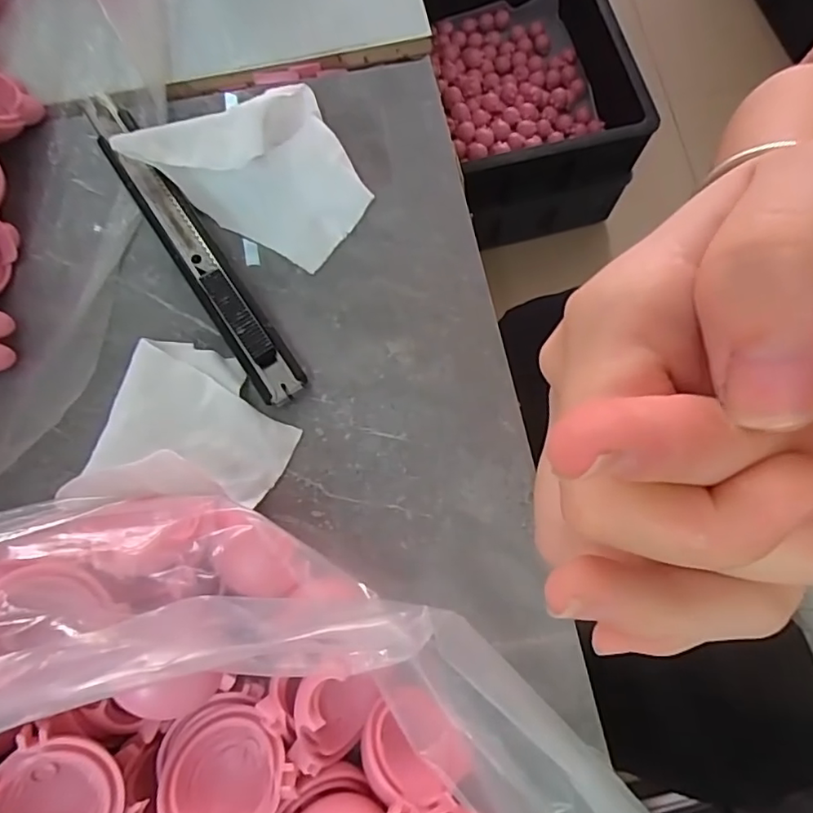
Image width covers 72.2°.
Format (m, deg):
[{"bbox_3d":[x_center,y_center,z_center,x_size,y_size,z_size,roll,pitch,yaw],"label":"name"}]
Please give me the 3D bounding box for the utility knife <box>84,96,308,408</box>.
[{"bbox_3d":[-0.074,-0.057,0.183,0.015,0.011,0.131,-33,76,-9],"label":"utility knife"}]

